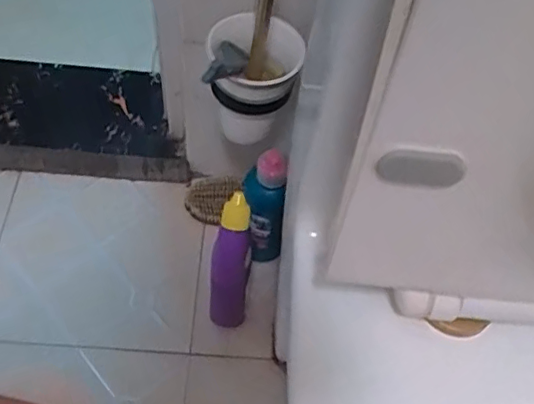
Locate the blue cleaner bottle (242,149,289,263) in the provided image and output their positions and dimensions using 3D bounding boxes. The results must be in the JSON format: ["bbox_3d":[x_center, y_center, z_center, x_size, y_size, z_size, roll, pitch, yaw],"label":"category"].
[{"bbox_3d":[-0.004,0.008,0.752,0.062,0.212,0.061,-9,61,-10],"label":"blue cleaner bottle"}]

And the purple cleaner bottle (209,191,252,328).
[{"bbox_3d":[-0.046,0.080,0.694,0.050,0.226,0.076,6,59,-1],"label":"purple cleaner bottle"}]

